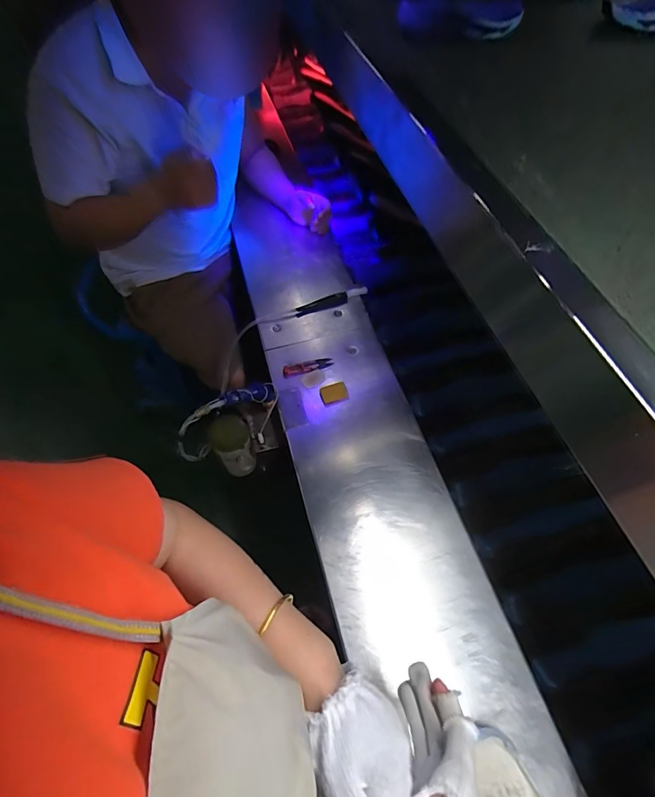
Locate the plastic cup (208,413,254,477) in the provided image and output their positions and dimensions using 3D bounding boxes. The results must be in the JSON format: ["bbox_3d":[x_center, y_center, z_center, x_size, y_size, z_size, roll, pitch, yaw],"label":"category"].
[{"bbox_3d":[-0.193,0.097,0.848,0.077,0.106,0.092,-18,60,-12],"label":"plastic cup"}]

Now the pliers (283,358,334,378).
[{"bbox_3d":[-0.038,-0.064,0.829,0.104,0.014,0.027,-19,61,-12],"label":"pliers"}]

